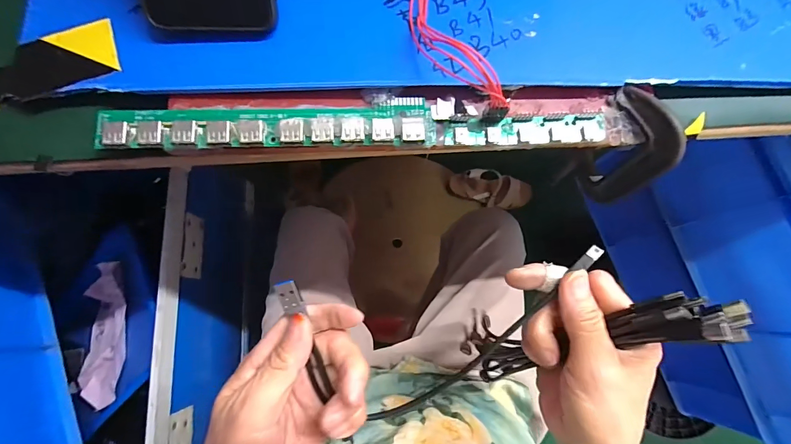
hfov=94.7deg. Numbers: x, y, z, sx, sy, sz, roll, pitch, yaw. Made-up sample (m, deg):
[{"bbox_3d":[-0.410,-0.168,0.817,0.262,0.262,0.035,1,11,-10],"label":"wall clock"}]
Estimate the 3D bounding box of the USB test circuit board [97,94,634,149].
[{"bbox_3d":[-0.015,-0.063,0.225,0.313,0.015,0.033,-2,78,-2],"label":"USB test circuit board"}]

